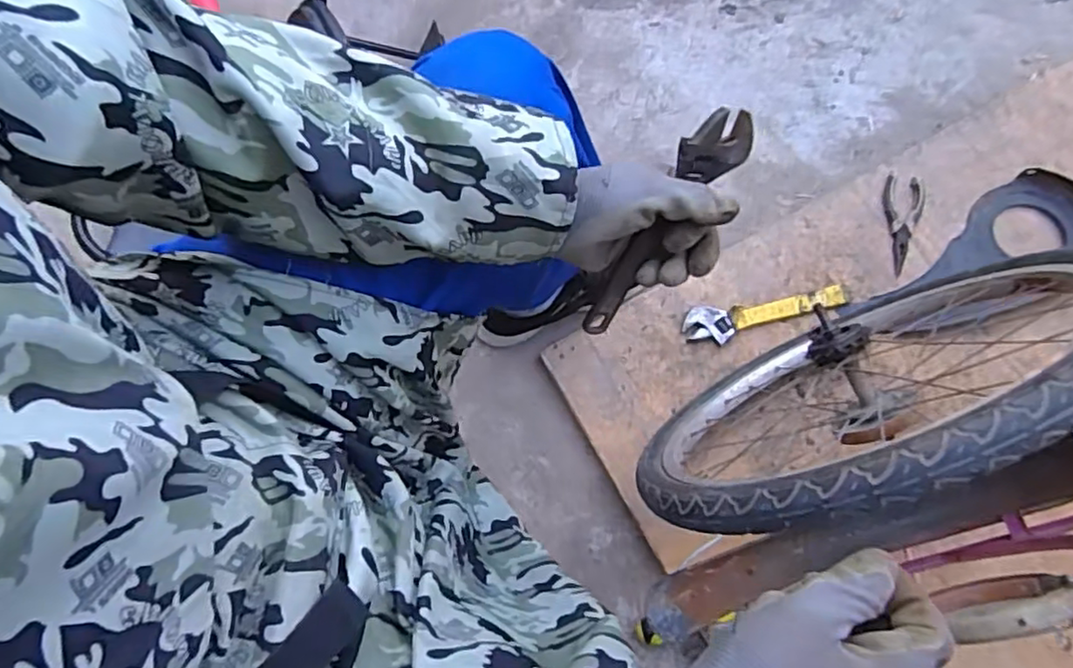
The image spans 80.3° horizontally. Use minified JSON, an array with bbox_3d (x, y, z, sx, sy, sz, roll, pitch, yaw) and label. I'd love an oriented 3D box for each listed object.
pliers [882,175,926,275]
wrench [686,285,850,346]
[{"bbox_3d":[0.530,-0.157,0.917,0.056,0.007,0.149,8,74,3],"label":"pliers"},{"bbox_3d":[0.319,-0.025,0.887,0.229,0.015,0.053,-9,74,-1],"label":"wrench"}]

